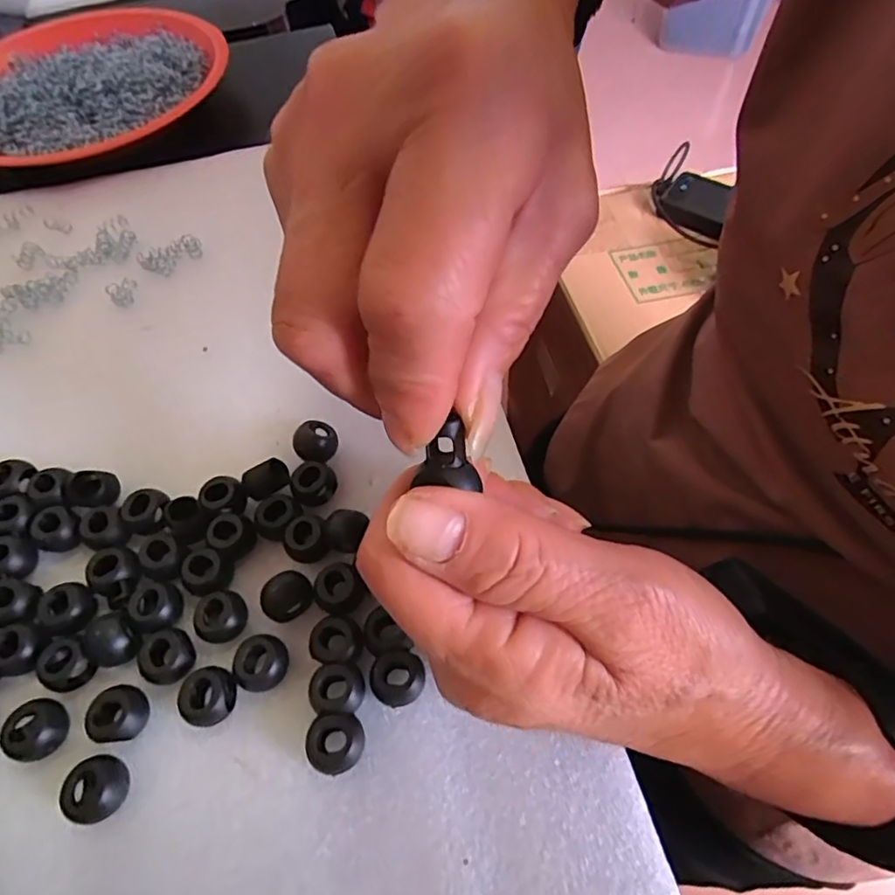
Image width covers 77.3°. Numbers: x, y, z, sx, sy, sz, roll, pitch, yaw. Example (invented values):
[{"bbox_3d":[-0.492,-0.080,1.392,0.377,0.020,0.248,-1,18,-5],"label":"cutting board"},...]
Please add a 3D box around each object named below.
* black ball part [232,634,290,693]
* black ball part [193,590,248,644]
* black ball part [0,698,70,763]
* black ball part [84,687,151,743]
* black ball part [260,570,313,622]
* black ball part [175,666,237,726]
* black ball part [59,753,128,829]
[{"bbox_3d":[-0.065,0.077,0.199,0.018,0.016,0.019,-1,59,1],"label":"black ball part"},{"bbox_3d":[-0.084,0.064,0.209,0.018,0.012,0.017,-24,61,-12],"label":"black ball part"},{"bbox_3d":[-0.142,0.098,0.194,0.016,0.014,0.019,0,59,2],"label":"black ball part"},{"bbox_3d":[-0.113,0.093,0.195,0.018,0.016,0.017,-1,59,1],"label":"black ball part"},{"bbox_3d":[-0.060,0.057,0.211,0.018,0.015,0.014,-28,62,-14],"label":"black ball part"},{"bbox_3d":[-0.082,0.087,0.195,0.016,0.016,0.018,-13,59,-6],"label":"black ball part"},{"bbox_3d":[-0.114,0.113,0.185,0.018,0.014,0.018,-1,59,1],"label":"black ball part"}]

